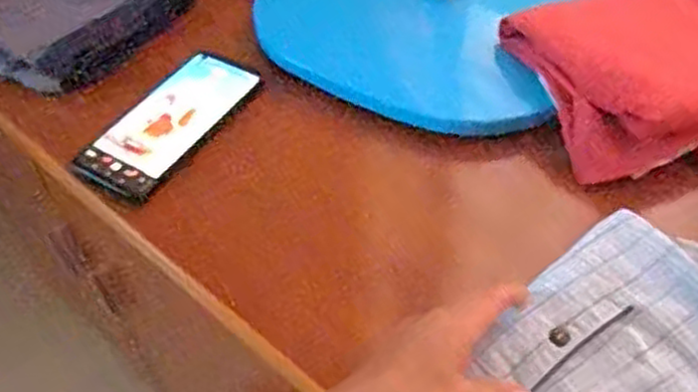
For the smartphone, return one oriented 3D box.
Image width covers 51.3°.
[{"bbox_3d":[-0.143,-0.061,0.589,0.073,0.014,0.159,27,55,25],"label":"smartphone"}]

